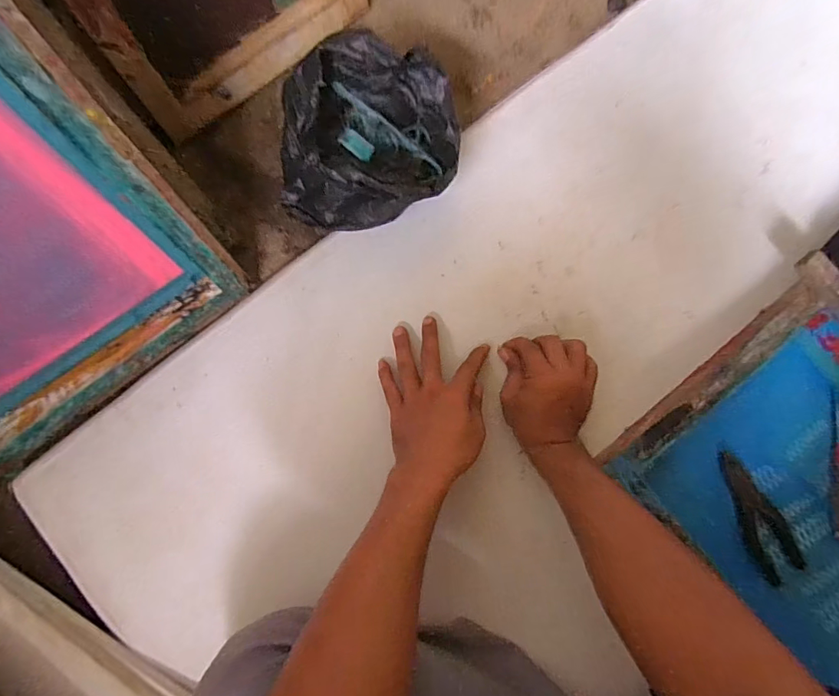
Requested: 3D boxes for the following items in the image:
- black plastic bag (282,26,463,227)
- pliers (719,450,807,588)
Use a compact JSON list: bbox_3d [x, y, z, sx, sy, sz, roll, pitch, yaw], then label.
[{"bbox_3d":[-0.059,-0.217,0.488,0.192,0.133,0.132,4,82,-4],"label":"black plastic bag"},{"bbox_3d":[0.389,0.191,0.525,0.056,0.012,0.149,-24,85,-7],"label":"pliers"}]

